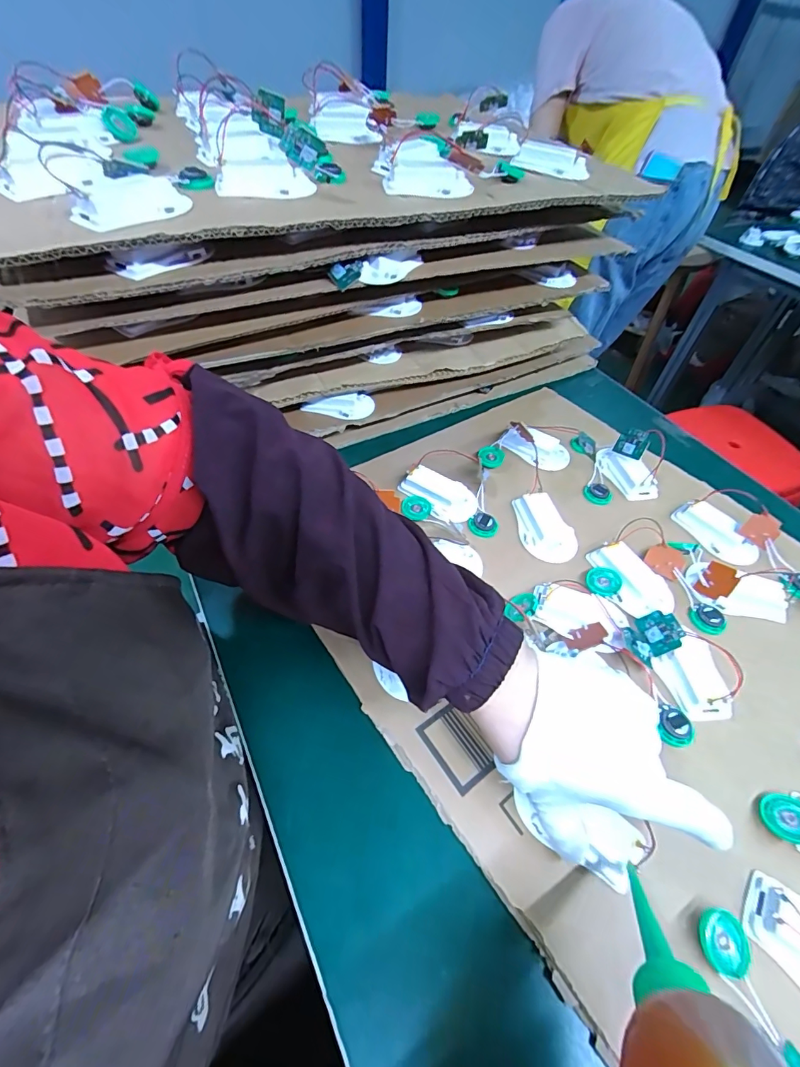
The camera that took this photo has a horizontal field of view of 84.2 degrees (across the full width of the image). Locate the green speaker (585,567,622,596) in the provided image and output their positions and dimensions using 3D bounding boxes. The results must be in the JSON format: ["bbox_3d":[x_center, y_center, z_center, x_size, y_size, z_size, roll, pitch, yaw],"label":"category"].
[{"bbox_3d":[0.180,0.043,0.392,0.029,0.004,0.026,10,62,27],"label":"green speaker"}]

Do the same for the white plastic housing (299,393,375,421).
[{"bbox_3d":[-0.065,-0.141,0.492,0.087,0.030,0.020,-12,49,-30],"label":"white plastic housing"}]

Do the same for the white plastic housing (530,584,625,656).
[{"bbox_3d":[0.144,0.068,0.359,0.073,0.017,0.040,21,54,19],"label":"white plastic housing"}]

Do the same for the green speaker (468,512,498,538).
[{"bbox_3d":[0.082,-0.008,0.434,0.028,0.012,0.025,11,52,11],"label":"green speaker"}]

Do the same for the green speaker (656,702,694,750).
[{"bbox_3d":[0.198,0.138,0.315,0.026,0.009,0.026,15,53,14],"label":"green speaker"}]

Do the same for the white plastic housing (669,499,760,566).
[{"bbox_3d":[0.311,-0.001,0.436,0.038,0.015,0.075,-34,59,10],"label":"white plastic housing"}]

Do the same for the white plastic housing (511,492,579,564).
[{"bbox_3d":[0.141,-0.008,0.431,0.051,0.019,0.072,-12,51,-7],"label":"white plastic housing"}]

